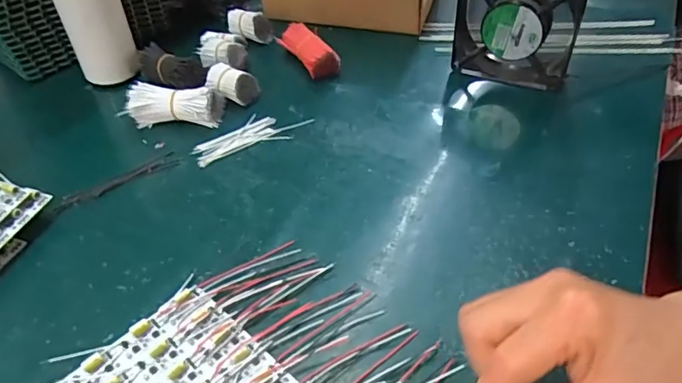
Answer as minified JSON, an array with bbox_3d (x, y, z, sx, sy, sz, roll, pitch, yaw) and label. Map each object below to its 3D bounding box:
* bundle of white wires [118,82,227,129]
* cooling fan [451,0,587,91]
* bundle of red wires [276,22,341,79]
[{"bbox_3d":[-0.173,-0.090,0.528,0.098,0.034,0.037,-1,44,1],"label":"bundle of white wires"},{"bbox_3d":[0.179,-0.167,0.529,0.120,0.133,0.036,13,46,15],"label":"cooling fan"},{"bbox_3d":[-0.036,-0.163,0.594,0.033,0.036,0.091,-28,50,-24],"label":"bundle of red wires"}]

